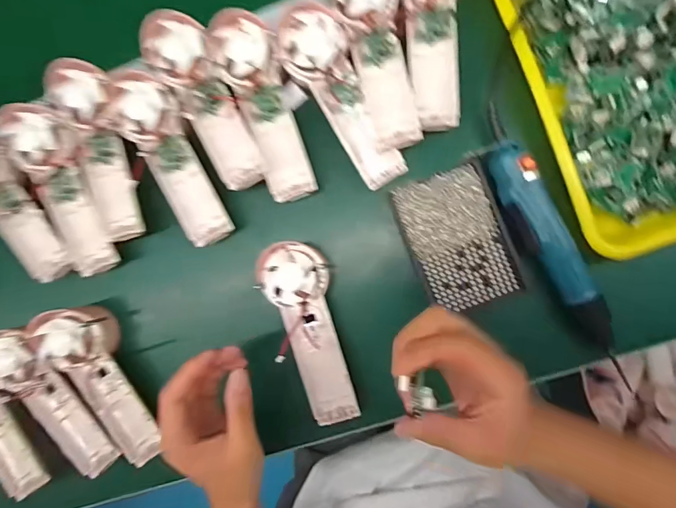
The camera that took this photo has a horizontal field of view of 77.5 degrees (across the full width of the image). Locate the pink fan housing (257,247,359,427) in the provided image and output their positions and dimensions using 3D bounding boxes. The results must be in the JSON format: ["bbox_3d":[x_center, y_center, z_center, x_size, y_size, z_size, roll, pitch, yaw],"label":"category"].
[{"bbox_3d":[-0.026,0.074,0.401,0.059,0.030,0.173,-16,89,5],"label":"pink fan housing"}]

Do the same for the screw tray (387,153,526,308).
[{"bbox_3d":[0.115,-0.014,0.401,0.089,0.012,0.129,-21,88,5],"label":"screw tray"}]

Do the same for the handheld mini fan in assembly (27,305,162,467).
[{"bbox_3d":[-0.240,0.134,0.429,0.066,0.047,0.174,-27,88,5],"label":"handheld mini fan in assembly"}]

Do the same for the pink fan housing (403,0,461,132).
[{"bbox_3d":[0.088,-0.207,0.383,0.060,0.030,0.177,-4,90,5],"label":"pink fan housing"}]

